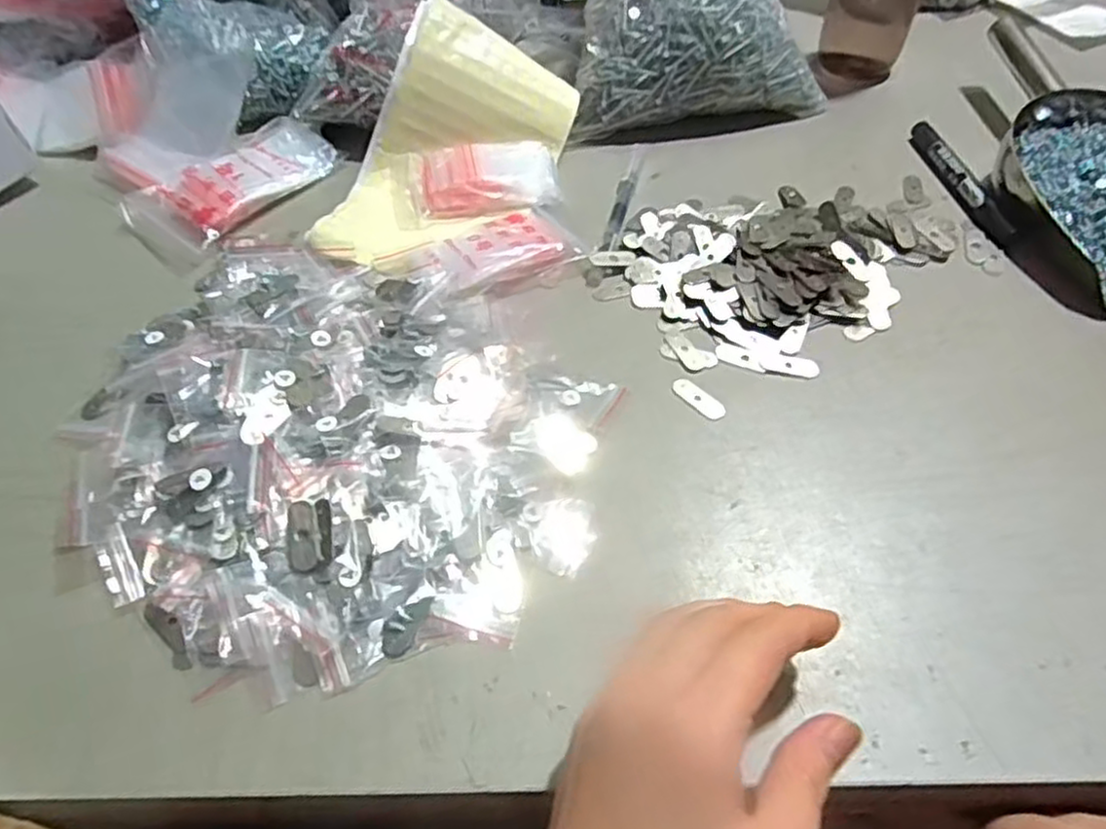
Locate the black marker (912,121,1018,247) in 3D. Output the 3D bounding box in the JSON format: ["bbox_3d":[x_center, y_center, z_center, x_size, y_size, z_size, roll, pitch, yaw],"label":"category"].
[{"bbox_3d":[0.289,-0.168,0.521,0.013,0.012,0.136,-7,54,-5],"label":"black marker"}]

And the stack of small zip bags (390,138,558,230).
[{"bbox_3d":[-0.055,-0.167,0.506,0.117,0.017,0.061,-5,54,-5],"label":"stack of small zip bags"}]

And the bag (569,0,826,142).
[{"bbox_3d":[0.105,-0.295,0.559,0.192,0.091,0.116,-9,54,-7],"label":"bag"}]

